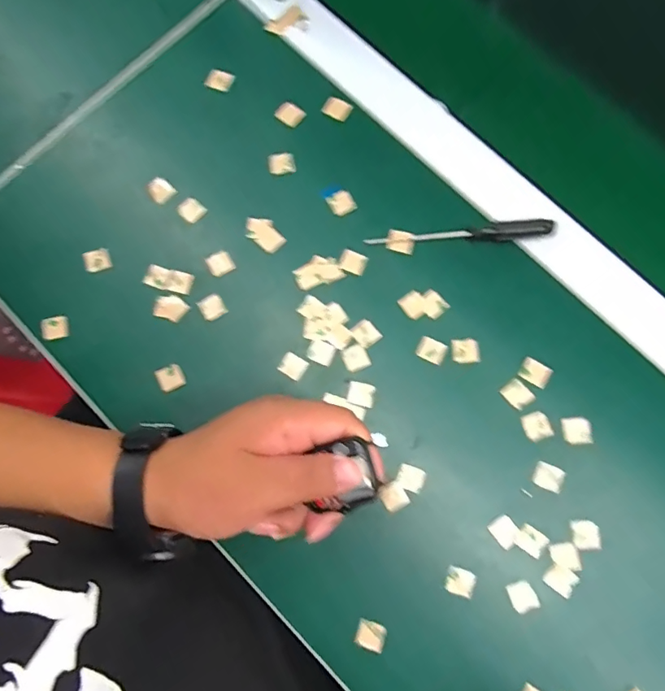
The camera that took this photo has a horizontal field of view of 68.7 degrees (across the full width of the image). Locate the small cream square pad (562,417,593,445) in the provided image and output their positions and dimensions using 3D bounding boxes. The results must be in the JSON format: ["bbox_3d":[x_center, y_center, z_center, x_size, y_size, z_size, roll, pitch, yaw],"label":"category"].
[{"bbox_3d":[0.166,0.058,0.330,0.017,0.004,0.017,-3,80,0],"label":"small cream square pad"}]

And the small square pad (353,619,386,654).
[{"bbox_3d":[0.025,0.187,0.311,0.019,0.004,0.017,18,80,3],"label":"small square pad"}]

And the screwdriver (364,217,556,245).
[{"bbox_3d":[0.092,-0.080,0.348,0.131,0.017,0.012,-3,80,0],"label":"screwdriver"}]

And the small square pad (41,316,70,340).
[{"bbox_3d":[-0.201,-0.012,0.351,0.018,0.004,0.016,-12,80,-2],"label":"small square pad"}]

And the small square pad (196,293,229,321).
[{"bbox_3d":[-0.087,-0.028,0.350,0.017,0.004,0.016,-29,81,-5],"label":"small square pad"}]

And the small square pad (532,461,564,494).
[{"bbox_3d":[0.144,0.088,0.324,0.019,0.004,0.016,20,80,4],"label":"small square pad"}]

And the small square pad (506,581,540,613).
[{"bbox_3d":[0.123,0.162,0.313,0.018,0.004,0.018,-17,80,-3],"label":"small square pad"}]

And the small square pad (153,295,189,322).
[{"bbox_3d":[-0.116,-0.027,0.352,0.023,0.005,0.018,15,80,3],"label":"small square pad"}]

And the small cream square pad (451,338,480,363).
[{"bbox_3d":[0.094,0.003,0.340,0.019,0.004,0.016,-1,80,0],"label":"small cream square pad"}]

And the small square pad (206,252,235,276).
[{"bbox_3d":[-0.082,-0.060,0.356,0.017,0.005,0.015,-30,81,-5],"label":"small square pad"}]

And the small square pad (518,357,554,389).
[{"bbox_3d":[0.141,0.019,0.337,0.021,0.004,0.016,31,81,6],"label":"small square pad"}]

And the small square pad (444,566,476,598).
[{"bbox_3d":[0.083,0.154,0.315,0.018,0.004,0.016,18,80,3],"label":"small square pad"}]

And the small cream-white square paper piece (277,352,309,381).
[{"bbox_3d":[-0.028,0.014,0.341,0.018,0.004,0.015,32,81,6],"label":"small cream-white square paper piece"}]

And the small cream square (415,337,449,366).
[{"bbox_3d":[0.070,0.004,0.342,0.019,0.004,0.015,24,81,4],"label":"small cream square"}]

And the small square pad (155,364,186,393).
[{"bbox_3d":[-0.114,0.023,0.344,0.018,0.004,0.017,-24,81,-4],"label":"small square pad"}]

